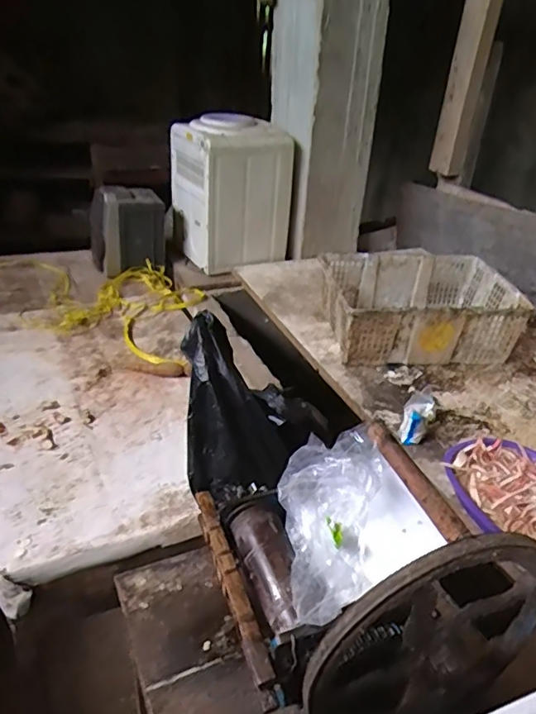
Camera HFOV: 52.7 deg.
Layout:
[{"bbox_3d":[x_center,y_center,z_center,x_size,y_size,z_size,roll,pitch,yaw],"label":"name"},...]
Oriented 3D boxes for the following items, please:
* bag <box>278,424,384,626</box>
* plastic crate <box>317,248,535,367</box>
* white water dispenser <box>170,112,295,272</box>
[{"bbox_3d":[0.059,0.165,0.556,0.102,0.058,0.207,9,54,8],"label":"bag"},{"bbox_3d":[0.389,-0.127,1.428,0.454,0.166,0.335,0,32,-6],"label":"plastic crate"},{"bbox_3d":[-0.123,-0.563,1.805,0.331,0.428,0.316,-9,34,-21],"label":"white water dispenser"}]

